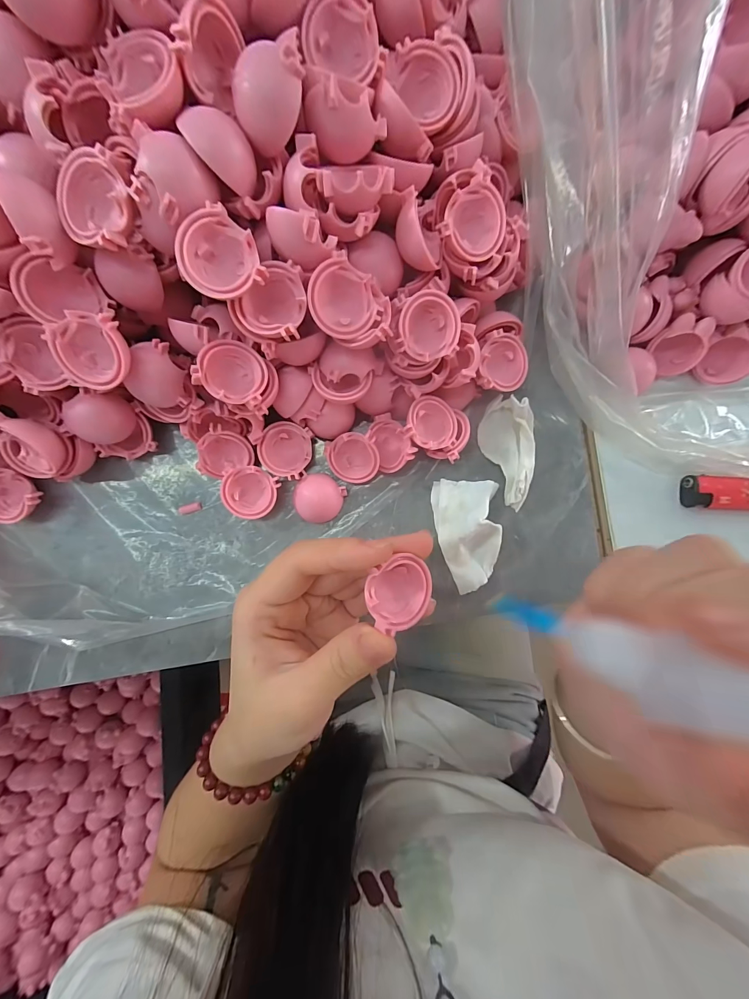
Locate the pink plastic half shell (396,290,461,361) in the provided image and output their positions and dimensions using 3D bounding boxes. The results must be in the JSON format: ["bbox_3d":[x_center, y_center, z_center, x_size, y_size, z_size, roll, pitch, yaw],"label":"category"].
[{"bbox_3d":[0.024,-0.081,0.167,0.031,0.011,0.028,-13,116,-14],"label":"pink plastic half shell"}]

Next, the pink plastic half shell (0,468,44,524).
[{"bbox_3d":[-0.196,-0.002,0.192,0.029,0.016,0.028,-2,90,-4],"label":"pink plastic half shell"}]

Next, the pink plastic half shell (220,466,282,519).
[{"bbox_3d":[-0.070,-0.004,0.201,0.029,0.016,0.028,6,89,-4],"label":"pink plastic half shell"}]

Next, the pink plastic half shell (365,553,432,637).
[{"bbox_3d":[0.009,0.037,0.147,0.027,0.015,0.028,-3,93,-24],"label":"pink plastic half shell"}]

